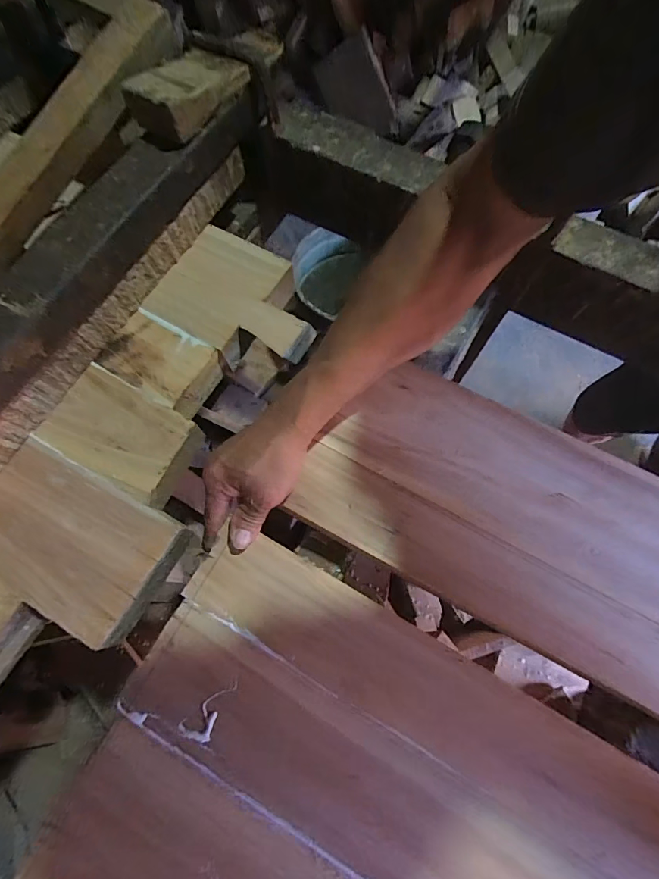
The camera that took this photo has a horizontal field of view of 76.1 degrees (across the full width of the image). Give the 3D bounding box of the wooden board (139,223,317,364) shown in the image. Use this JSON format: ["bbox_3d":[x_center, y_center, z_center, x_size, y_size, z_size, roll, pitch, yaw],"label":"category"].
[{"bbox_3d":[-0.100,-0.158,0.476,0.173,0.019,0.134,28,75,9],"label":"wooden board"}]

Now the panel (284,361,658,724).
[{"bbox_3d":[0.309,0.140,0.370,0.684,0.011,0.199,28,75,8],"label":"panel"}]

